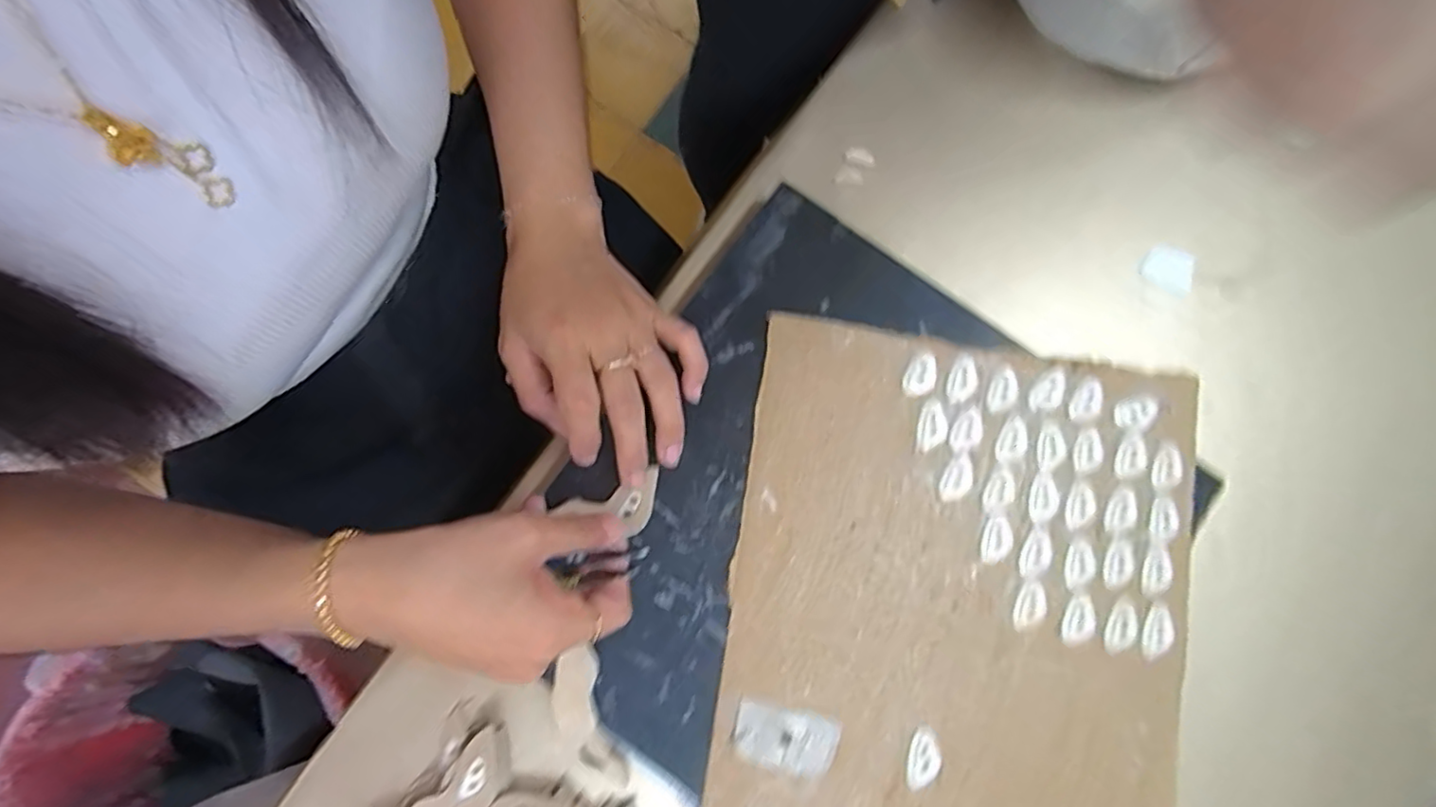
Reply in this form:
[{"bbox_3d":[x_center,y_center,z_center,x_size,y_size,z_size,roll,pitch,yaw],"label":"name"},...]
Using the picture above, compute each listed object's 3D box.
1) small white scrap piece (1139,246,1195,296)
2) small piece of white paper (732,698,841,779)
[{"bbox_3d":[0.283,-0.085,0.406,0.035,0.004,0.027,29,93,-2],"label":"small white scrap piece"},{"bbox_3d":[0.034,0.170,0.328,0.053,0.004,0.028,17,80,3],"label":"small piece of white paper"}]

